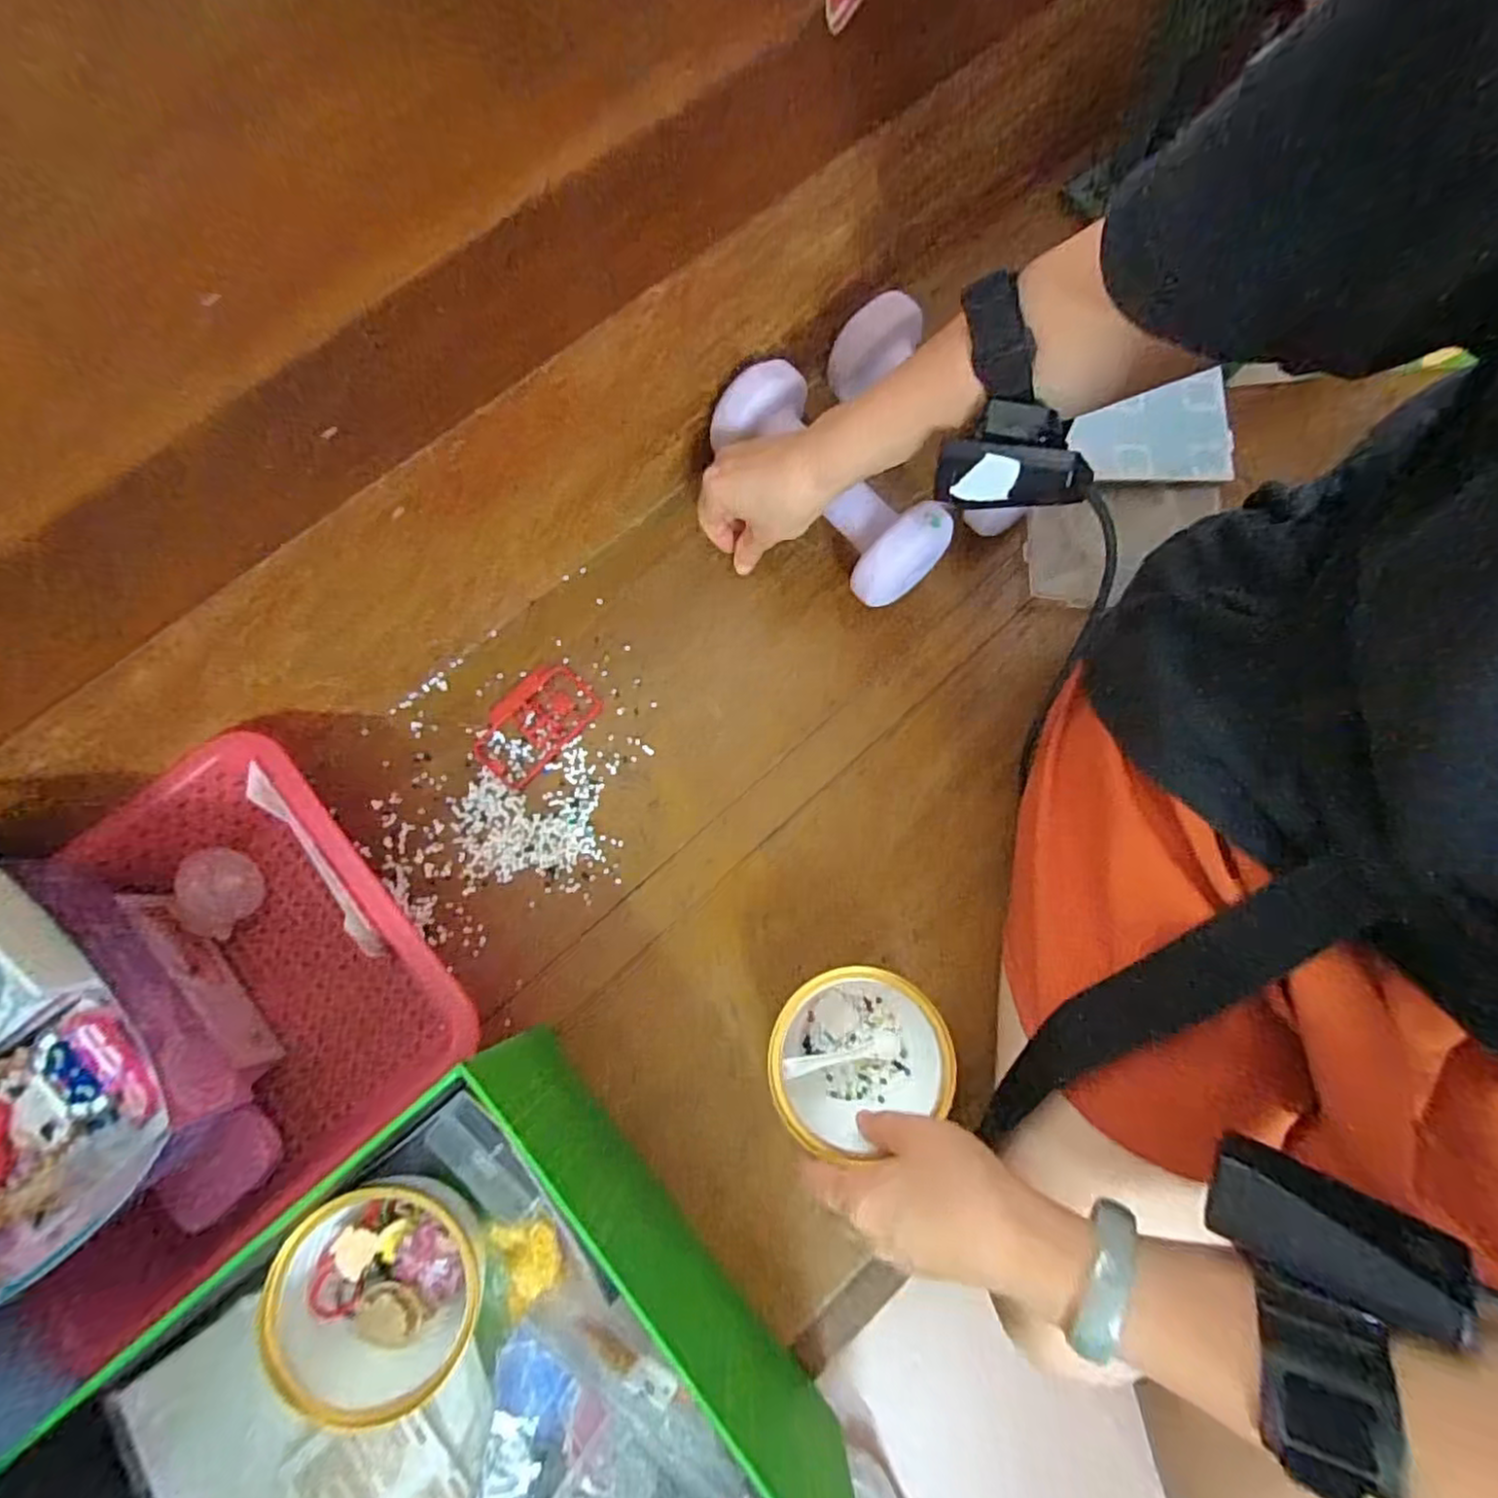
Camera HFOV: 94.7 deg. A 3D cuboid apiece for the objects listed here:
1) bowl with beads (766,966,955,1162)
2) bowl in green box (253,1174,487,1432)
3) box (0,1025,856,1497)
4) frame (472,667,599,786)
[{"bbox_3d":[0.061,0.174,0.401,0.099,0.064,0.092,0,76,0],"label":"bowl with beads"},{"bbox_3d":[-0.185,0.271,0.349,0.106,0.050,0.098,-20,78,-6],"label":"bowl in green box"},{"bbox_3d":[-0.126,0.328,0.317,0.276,0.150,0.227,44,80,9],"label":"box"},{"bbox_3d":[-0.146,-0.019,0.468,0.056,0.004,0.084,43,80,9],"label":"frame"}]

